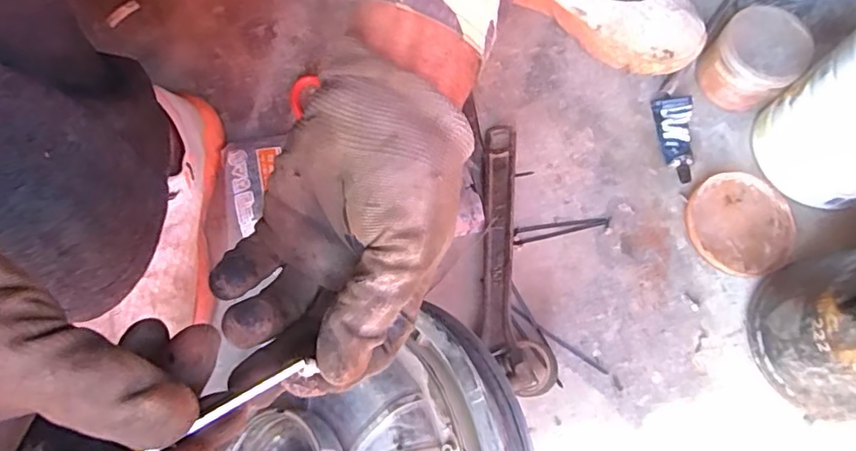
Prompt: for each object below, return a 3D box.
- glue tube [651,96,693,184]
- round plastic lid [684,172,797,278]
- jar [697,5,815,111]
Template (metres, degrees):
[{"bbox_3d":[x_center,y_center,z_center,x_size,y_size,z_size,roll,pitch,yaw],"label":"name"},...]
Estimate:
[{"bbox_3d":[0.251,-0.087,0.564,0.033,0.019,0.093,-3,72,-2],"label":"glue tube"},{"bbox_3d":[0.297,-0.002,0.537,0.100,0.016,0.098,0,72,-1],"label":"round plastic lid"},{"bbox_3d":[0.321,-0.164,0.561,0.080,0.067,0.074,0,72,-1],"label":"jar"}]

